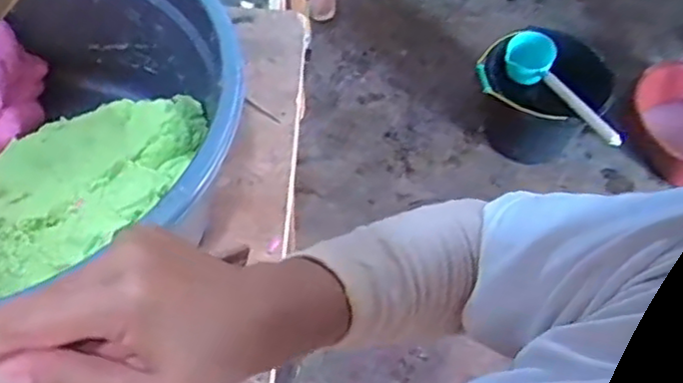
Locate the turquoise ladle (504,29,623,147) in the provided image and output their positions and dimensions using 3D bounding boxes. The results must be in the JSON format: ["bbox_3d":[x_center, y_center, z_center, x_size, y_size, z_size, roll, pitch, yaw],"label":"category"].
[{"bbox_3d":[0.529,-0.246,1.663,0.139,0.077,0.369,-20,59,-17],"label":"turquoise ladle"}]

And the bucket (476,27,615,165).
[{"bbox_3d":[0.515,-0.251,1.794,0.309,0.265,0.299,2,55,-3],"label":"bucket"}]

